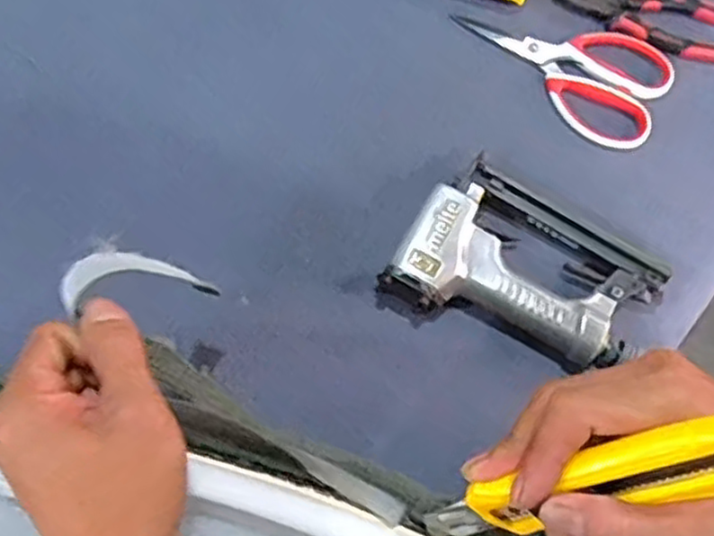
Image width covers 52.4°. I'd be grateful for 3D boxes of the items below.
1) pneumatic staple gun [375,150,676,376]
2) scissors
[{"bbox_3d":[0.129,0.008,0.556,0.185,0.040,0.134,31,78,7],"label":"pneumatic staple gun"},{"bbox_3d":[0.172,-0.173,0.614,0.180,0.007,0.097,26,78,6],"label":"scissors"}]

